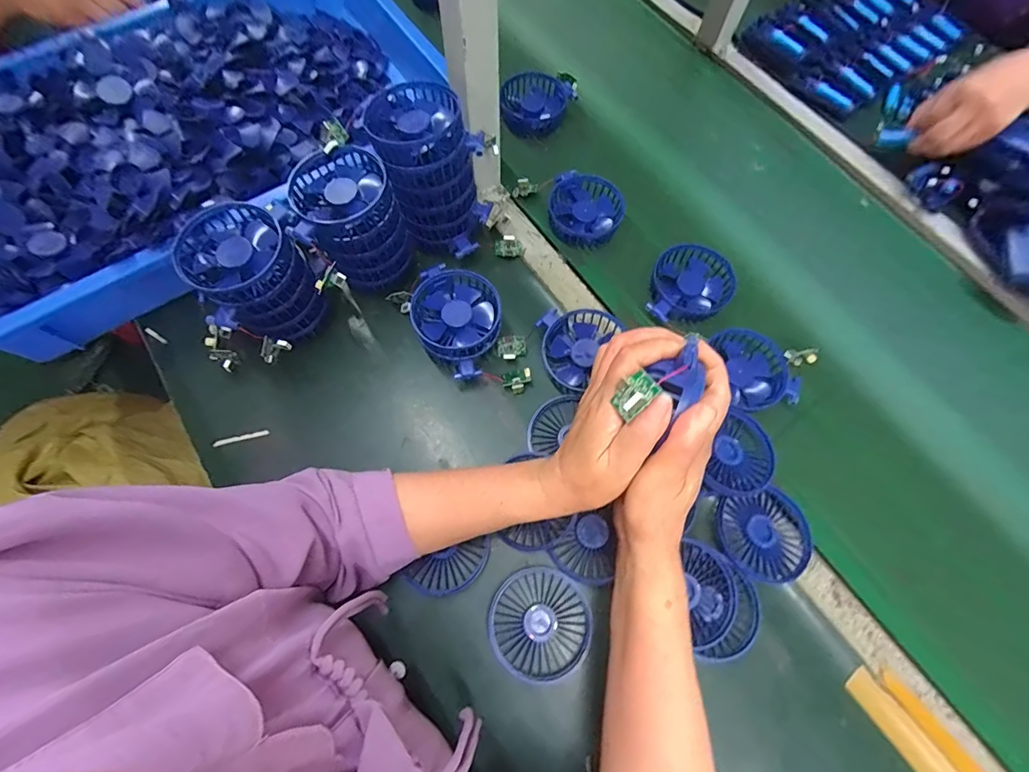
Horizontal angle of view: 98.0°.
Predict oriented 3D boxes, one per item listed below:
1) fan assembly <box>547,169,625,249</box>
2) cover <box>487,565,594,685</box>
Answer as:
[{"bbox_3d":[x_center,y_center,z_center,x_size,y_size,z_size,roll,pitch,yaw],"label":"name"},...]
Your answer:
[{"bbox_3d":[0.087,-0.216,0.542,0.086,0.027,0.094,1,69,-2],"label":"fan assembly"},{"bbox_3d":[0.024,0.212,0.399,0.088,0.005,0.088,36,71,11],"label":"cover"}]

